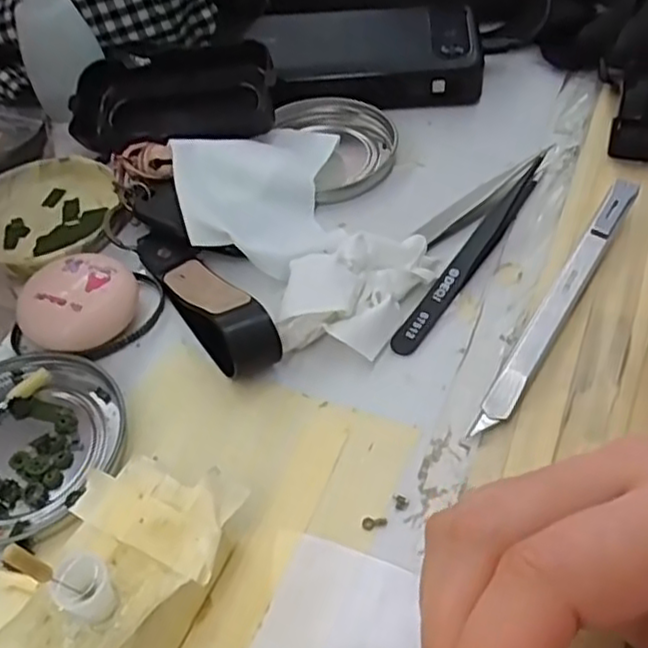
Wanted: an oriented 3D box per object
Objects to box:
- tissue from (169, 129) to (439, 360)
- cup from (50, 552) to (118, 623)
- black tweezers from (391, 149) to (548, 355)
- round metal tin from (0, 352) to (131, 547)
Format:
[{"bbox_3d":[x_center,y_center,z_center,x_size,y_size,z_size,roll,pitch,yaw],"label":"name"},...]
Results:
[{"bbox_3d":[-0.013,-0.044,0.311,0.084,0.021,0.146,-22,51,-13],"label":"tissue"},{"bbox_3d":[-0.063,0.070,0.181,0.013,0.017,0.011,-39,57,-24],"label":"cup"},{"bbox_3d":[0.066,-0.035,0.302,0.012,0.011,0.127,26,57,25],"label":"black tweezers"},{"bbox_3d":[-0.116,0.045,0.257,0.072,0.009,0.076,14,53,17],"label":"round metal tin"}]

